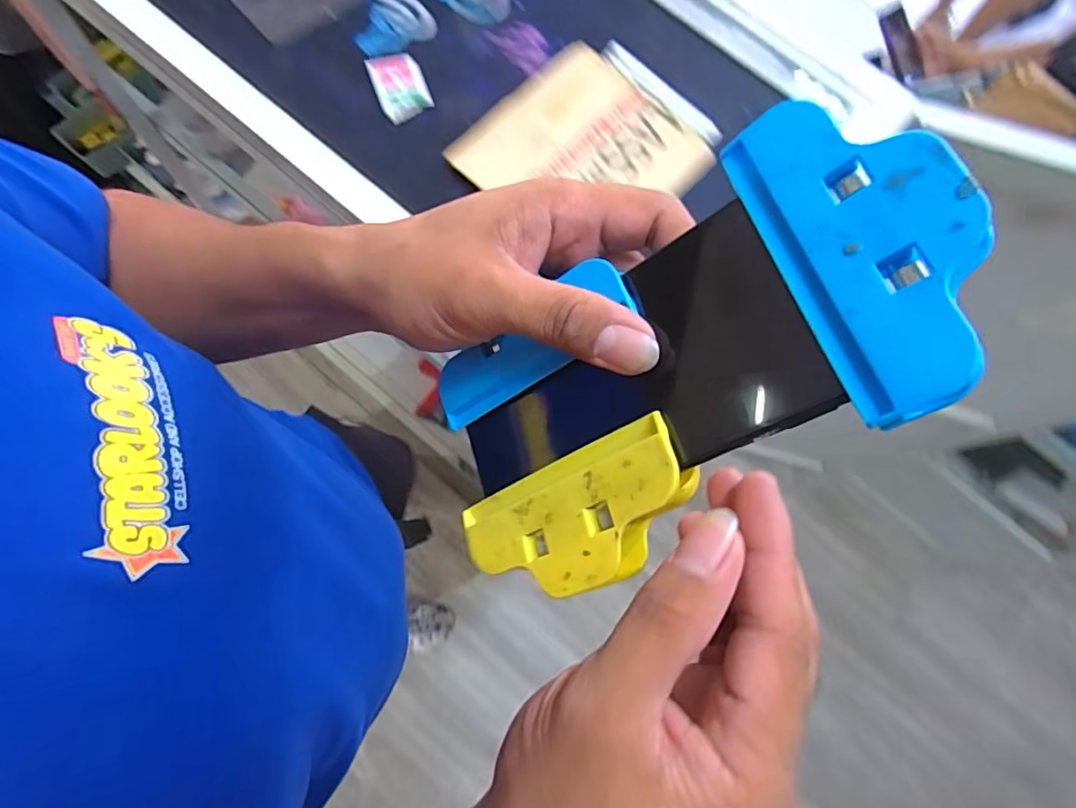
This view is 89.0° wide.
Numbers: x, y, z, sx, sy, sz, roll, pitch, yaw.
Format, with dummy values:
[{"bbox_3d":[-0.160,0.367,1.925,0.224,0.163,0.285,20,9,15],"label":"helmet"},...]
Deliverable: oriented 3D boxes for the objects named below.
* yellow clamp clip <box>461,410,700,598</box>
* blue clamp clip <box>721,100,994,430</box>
[{"bbox_3d":[0.014,0.044,0.206,0.096,0.020,0.047,-30,74,30],"label":"yellow clamp clip"},{"bbox_3d":[0.098,-0.045,0.160,0.048,0.029,0.098,-28,69,37],"label":"blue clamp clip"}]

